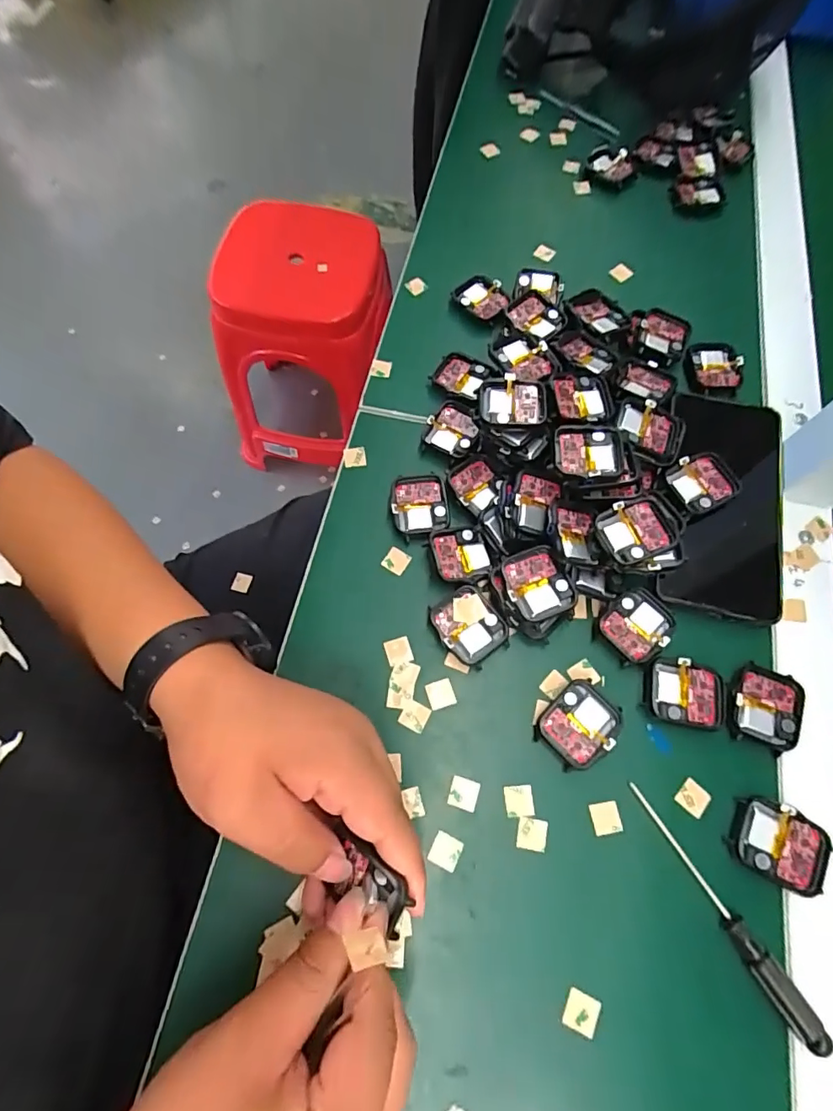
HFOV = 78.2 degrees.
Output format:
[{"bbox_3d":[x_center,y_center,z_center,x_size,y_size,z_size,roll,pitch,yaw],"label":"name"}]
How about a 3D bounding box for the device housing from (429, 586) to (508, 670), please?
[{"bbox_3d":[0.033,0.045,0.318,0.038,0.011,0.045,-33,72,-13],"label":"device housing"}]

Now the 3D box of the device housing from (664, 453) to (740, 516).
[{"bbox_3d":[0.190,-0.049,0.341,0.040,0.006,0.037,-30,73,-4],"label":"device housing"}]

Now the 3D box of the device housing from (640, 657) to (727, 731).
[{"bbox_3d":[0.158,0.081,0.301,0.045,0.006,0.037,13,68,4],"label":"device housing"}]

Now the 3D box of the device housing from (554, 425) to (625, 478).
[{"bbox_3d":[0.109,-0.064,0.328,0.042,0.016,0.039,4,68,1],"label":"device housing"}]

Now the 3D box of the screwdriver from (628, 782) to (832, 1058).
[{"bbox_3d":[0.155,0.180,0.262,0.013,0.016,0.128,-30,71,-12],"label":"screwdriver"}]

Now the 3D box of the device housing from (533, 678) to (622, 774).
[{"bbox_3d":[0.094,0.097,0.296,0.045,0.012,0.038,-42,74,-16],"label":"device housing"}]

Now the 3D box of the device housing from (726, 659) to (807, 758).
[{"bbox_3d":[0.203,0.089,0.299,0.040,0.005,0.045,22,69,8],"label":"device housing"}]

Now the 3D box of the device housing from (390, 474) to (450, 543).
[{"bbox_3d":[0.003,-0.032,0.349,0.038,0.012,0.043,-4,68,-2],"label":"device housing"}]

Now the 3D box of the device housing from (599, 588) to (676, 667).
[{"bbox_3d":[0.137,0.043,0.317,0.042,0.007,0.037,-33,72,-13],"label":"device housing"}]

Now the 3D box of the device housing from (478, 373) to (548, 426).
[{"bbox_3d":[0.064,-0.100,0.338,0.044,0.011,0.039,2,68,0],"label":"device housing"}]

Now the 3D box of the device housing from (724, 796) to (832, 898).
[{"bbox_3d":[0.193,0.154,0.274,0.043,0.011,0.038,26,70,9],"label":"device housing"}]

